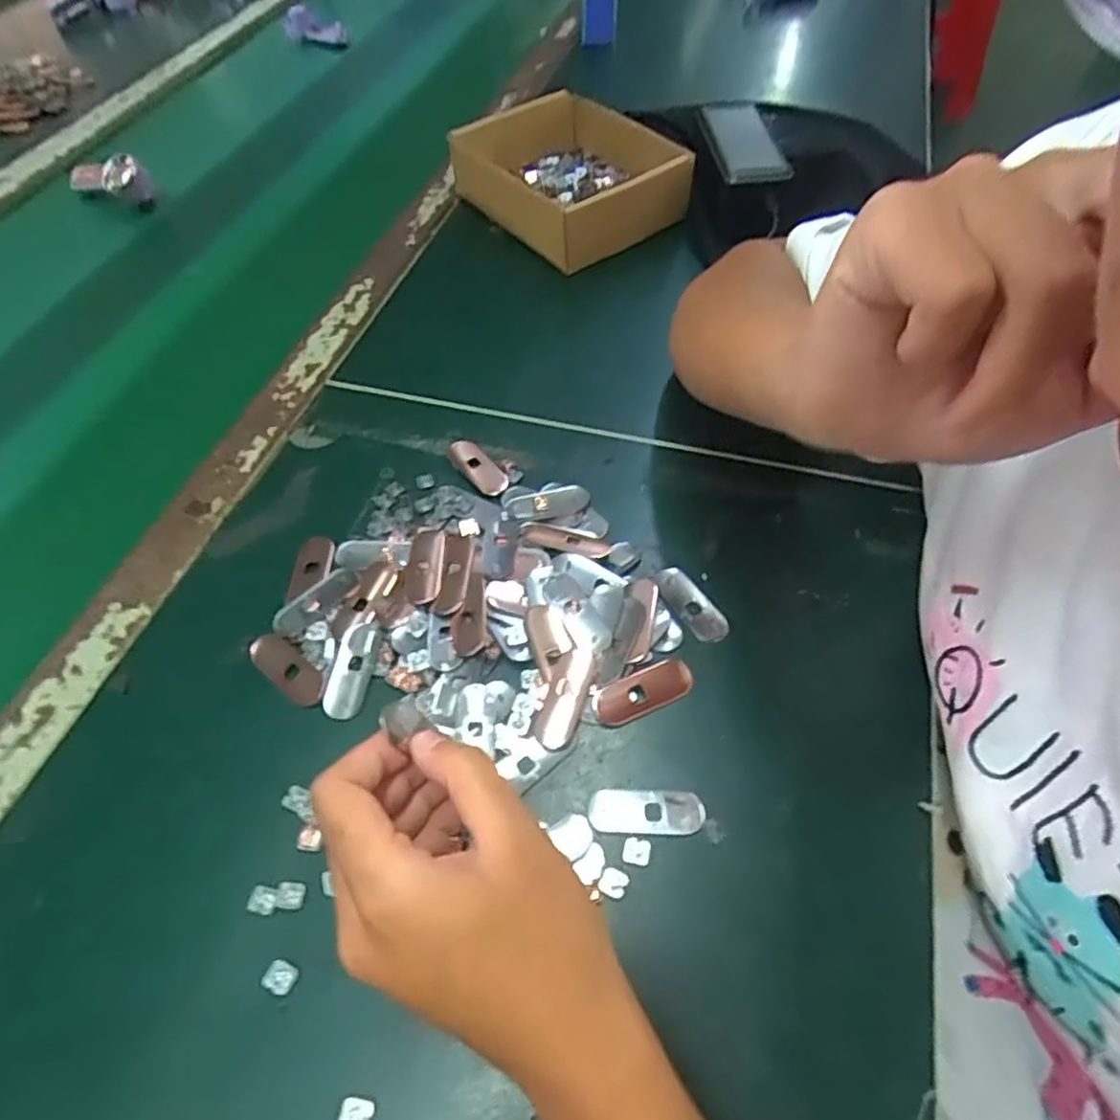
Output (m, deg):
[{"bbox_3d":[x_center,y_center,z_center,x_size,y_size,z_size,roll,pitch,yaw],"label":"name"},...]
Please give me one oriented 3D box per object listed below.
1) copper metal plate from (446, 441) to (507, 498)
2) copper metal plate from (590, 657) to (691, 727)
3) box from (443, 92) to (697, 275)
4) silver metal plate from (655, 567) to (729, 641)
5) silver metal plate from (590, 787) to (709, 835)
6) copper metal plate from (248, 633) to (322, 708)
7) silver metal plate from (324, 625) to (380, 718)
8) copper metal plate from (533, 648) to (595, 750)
[{"bbox_3d":[-0.050,-0.057,0.422,0.016,0.008,0.045,-39,60,-21],"label":"copper metal plate"},{"bbox_3d":[0.041,0.064,0.335,0.051,0.007,0.020,-22,56,-11],"label":"copper metal plate"},{"bbox_3d":[0.007,-0.326,0.580,0.144,0.051,0.177,-32,58,-17],"label":"box"},{"bbox_3d":[0.069,0.022,0.363,0.019,0.004,0.049,-27,57,-14],"label":"silver metal plate"},{"bbox_3d":[0.038,0.109,0.302,0.049,0.004,0.019,-1,55,4],"label":"silver metal plate"},{"bbox_3d":[-0.140,0.052,0.350,0.056,0.005,0.020,31,63,24],"label":"copper metal plate"},{"bbox_3d":[-0.105,0.054,0.344,0.018,0.004,0.049,8,56,11],"label":"silver metal plate"},{"bbox_3d":[0.002,0.066,0.335,0.019,0.004,0.051,11,67,20],"label":"copper metal plate"}]

